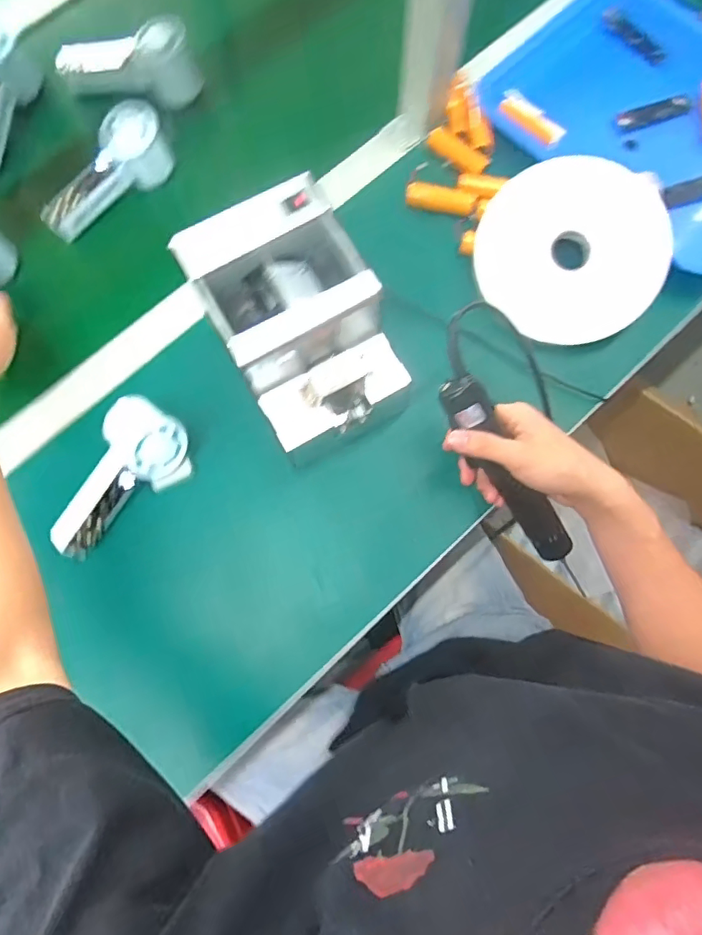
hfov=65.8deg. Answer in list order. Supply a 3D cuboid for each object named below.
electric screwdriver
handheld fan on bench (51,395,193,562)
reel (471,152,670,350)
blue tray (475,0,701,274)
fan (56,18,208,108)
[{"bbox_3d":[0.144,0.007,0.482,0.035,0.042,0.200,-38,111,-8],"label":"electric screwdriver"},{"bbox_3d":[-0.209,0.015,0.502,0.084,0.058,0.156,22,78,6],"label":"handheld fan on bench"},{"bbox_3d":[0.218,-0.215,0.538,0.177,0.014,0.173,1,97,6],"label":"reel"},{"bbox_3d":[0.348,-0.392,0.595,0.327,0.034,0.275,43,81,9],"label":"blue tray"},{"bbox_3d":[-0.252,-0.461,0.613,0.167,0.063,0.050,9,77,3],"label":"fan"}]

